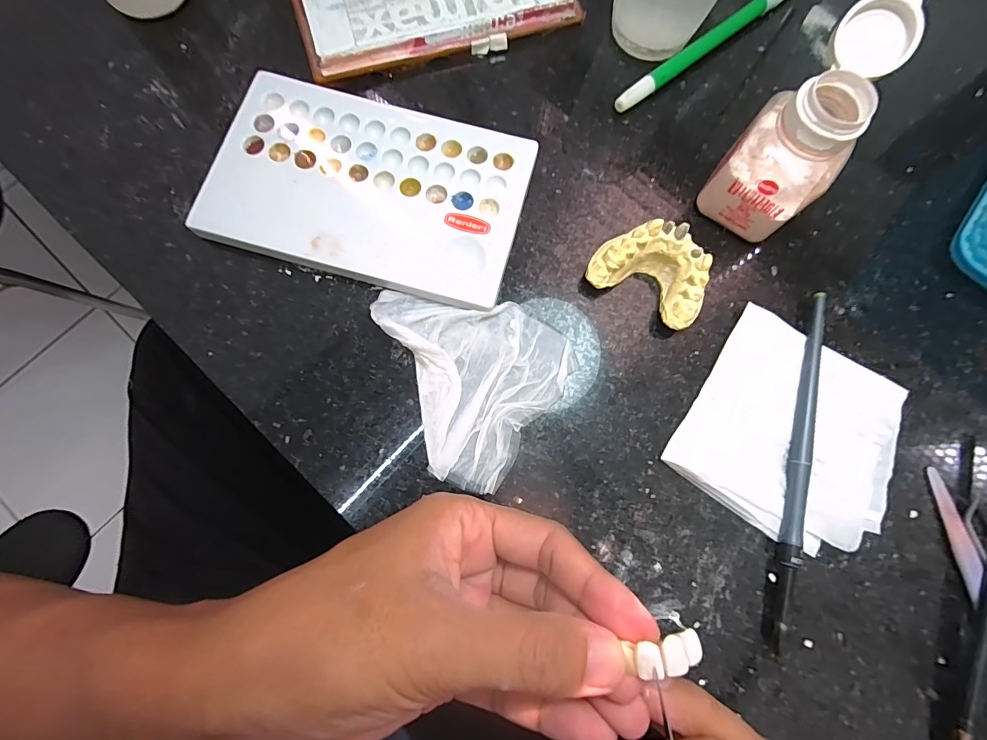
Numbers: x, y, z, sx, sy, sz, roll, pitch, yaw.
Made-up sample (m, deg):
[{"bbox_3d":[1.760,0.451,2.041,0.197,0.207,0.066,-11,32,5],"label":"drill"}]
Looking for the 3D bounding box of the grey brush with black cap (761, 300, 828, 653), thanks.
[{"bbox_3d":[0.142,0.043,0.199,0.009,0.008,0.162,15,79,2],"label":"grey brush with black cap"}]

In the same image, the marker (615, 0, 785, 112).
[{"bbox_3d":[0.124,-0.186,0.244,0.144,0.011,0.009,-38,82,-8],"label":"marker"}]

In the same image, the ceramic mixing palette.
[{"bbox_3d":[-0.061,-0.091,0.218,0.150,0.014,0.092,15,79,2],"label":"ceramic mixing palette"}]

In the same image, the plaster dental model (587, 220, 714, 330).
[{"bbox_3d":[0.077,-0.048,0.208,0.054,0.026,0.037,30,80,5],"label":"plaster dental model"}]

